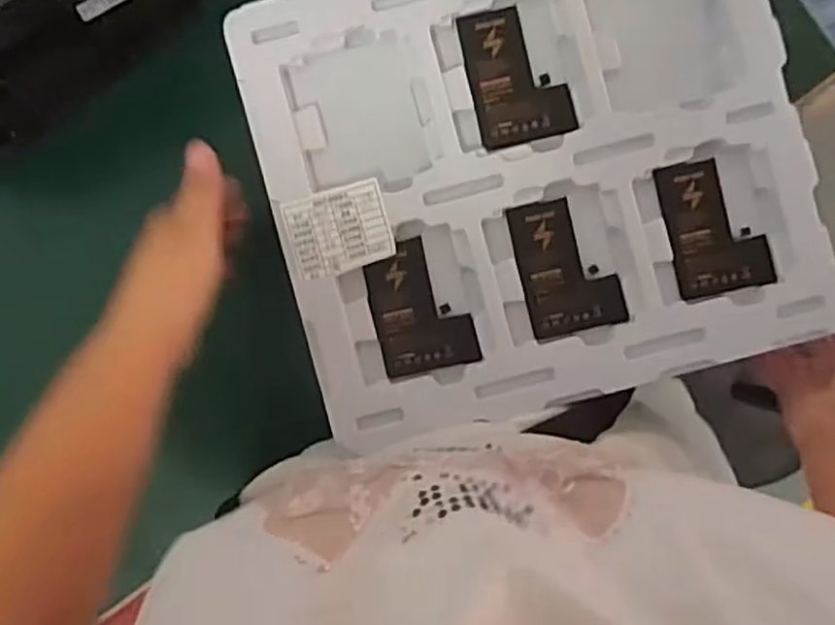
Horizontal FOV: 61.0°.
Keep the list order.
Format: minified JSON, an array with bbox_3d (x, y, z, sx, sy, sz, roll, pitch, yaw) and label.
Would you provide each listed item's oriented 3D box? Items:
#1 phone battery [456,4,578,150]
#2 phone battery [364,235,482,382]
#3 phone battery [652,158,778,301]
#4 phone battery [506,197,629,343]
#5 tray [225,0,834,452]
[{"bbox_3d":[0.061,-0.144,0.429,0.058,0.006,0.081,-12,91,0],"label":"phone battery"},{"bbox_3d":[0.002,-0.004,0.432,0.057,0.005,0.079,-14,91,0],"label":"phone battery"},{"bbox_3d":[0.181,-0.053,0.431,0.057,0.005,0.081,-12,92,0],"label":"phone battery"},{"bbox_3d":[0.091,-0.028,0.430,0.057,0.004,0.082,-13,91,0],"label":"phone battery"},{"bbox_3d":[0.071,-0.085,0.428,0.313,0.021,0.271,-15,91,0],"label":"tray"}]

